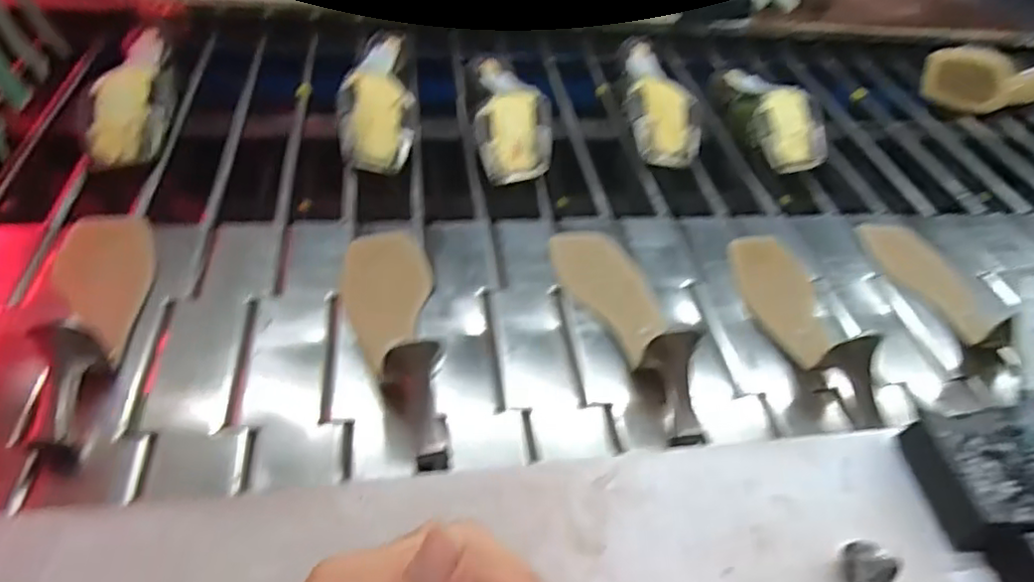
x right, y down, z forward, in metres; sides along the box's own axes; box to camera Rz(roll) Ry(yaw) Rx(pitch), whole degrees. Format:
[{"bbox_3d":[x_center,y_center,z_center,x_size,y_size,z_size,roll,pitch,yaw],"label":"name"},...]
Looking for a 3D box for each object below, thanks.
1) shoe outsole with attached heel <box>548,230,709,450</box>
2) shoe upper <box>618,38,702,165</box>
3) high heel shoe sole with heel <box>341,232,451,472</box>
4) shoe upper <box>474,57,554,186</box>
[{"bbox_3d":[0.101,0.010,0.534,0.066,0.060,0.235,-14,49,-20],"label":"shoe outsole with attached heel"},{"bbox_3d":[0.167,-0.234,0.783,0.080,0.071,0.209,4,45,-4],"label":"shoe upper"},{"bbox_3d":[-0.100,0.017,0.500,0.071,0.057,0.241,-3,46,-10],"label":"high heel shoe sole with heel"},{"bbox_3d":[-0.009,-0.197,0.721,0.079,0.065,0.200,0,46,-7],"label":"shoe upper"}]

